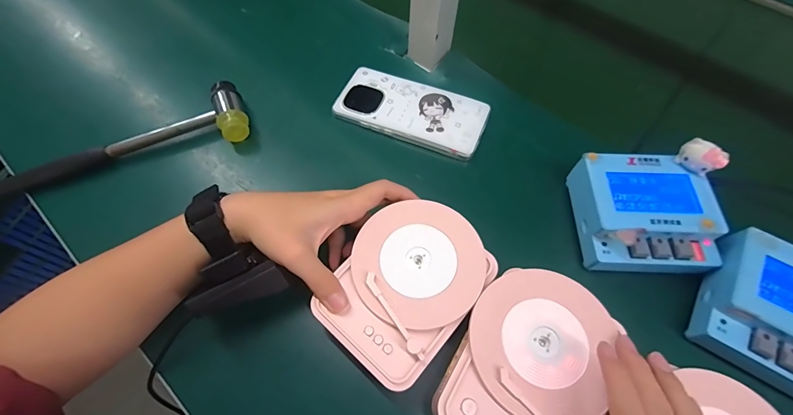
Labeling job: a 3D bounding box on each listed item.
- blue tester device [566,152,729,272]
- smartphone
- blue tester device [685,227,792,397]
[{"bbox_3d":[0.217,0.008,0.318,0.105,0.053,0.100,2,62,0],"label":"blue tester device"},{"bbox_3d":[0.017,-0.109,0.396,0.161,0.011,0.079,21,64,11],"label":"smartphone"},{"bbox_3d":[0.298,0.084,0.269,0.106,0.040,0.101,30,66,15],"label":"blue tester device"}]

